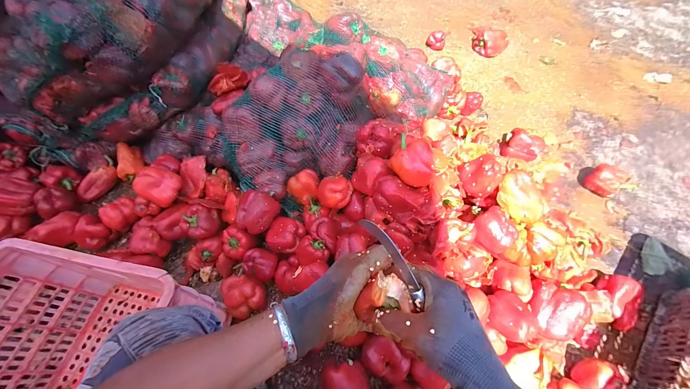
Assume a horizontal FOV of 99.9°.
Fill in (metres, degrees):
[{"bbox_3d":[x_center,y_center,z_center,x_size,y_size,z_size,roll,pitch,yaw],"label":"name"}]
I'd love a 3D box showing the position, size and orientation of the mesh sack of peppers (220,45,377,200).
[{"bbox_3d":[-0.124,-0.198,0.736,0.392,0.211,0.328,-11,60,-5],"label":"mesh sack of peppers"}]

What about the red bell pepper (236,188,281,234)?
[{"bbox_3d":[-0.223,0.044,0.718,0.095,0.073,0.096,24,63,15],"label":"red bell pepper"}]

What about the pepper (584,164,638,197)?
[{"bbox_3d":[0.776,-0.038,0.860,0.080,0.070,0.083,-1,59,1],"label":"pepper"}]

